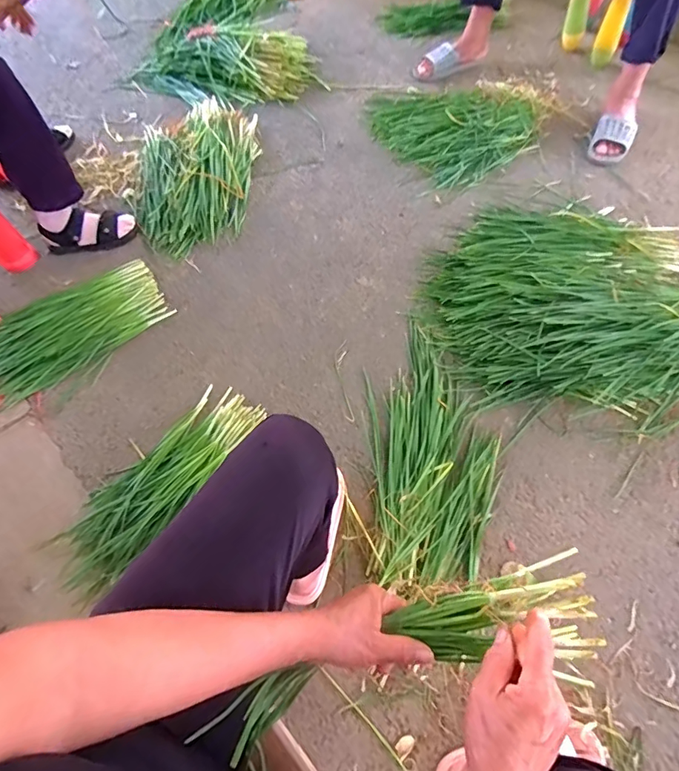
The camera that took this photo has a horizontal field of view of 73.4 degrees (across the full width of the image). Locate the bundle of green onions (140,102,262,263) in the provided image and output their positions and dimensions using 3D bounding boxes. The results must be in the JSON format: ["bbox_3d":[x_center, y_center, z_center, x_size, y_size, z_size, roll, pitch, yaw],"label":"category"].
[{"bbox_3d":[-0.409,-0.584,1.250,0.332,0.085,0.555,0,63,3],"label":"bundle of green onions"}]

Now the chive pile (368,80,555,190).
[{"bbox_3d":[0.356,-0.808,1.350,0.495,0.044,0.467,-1,63,2],"label":"chive pile"}]

